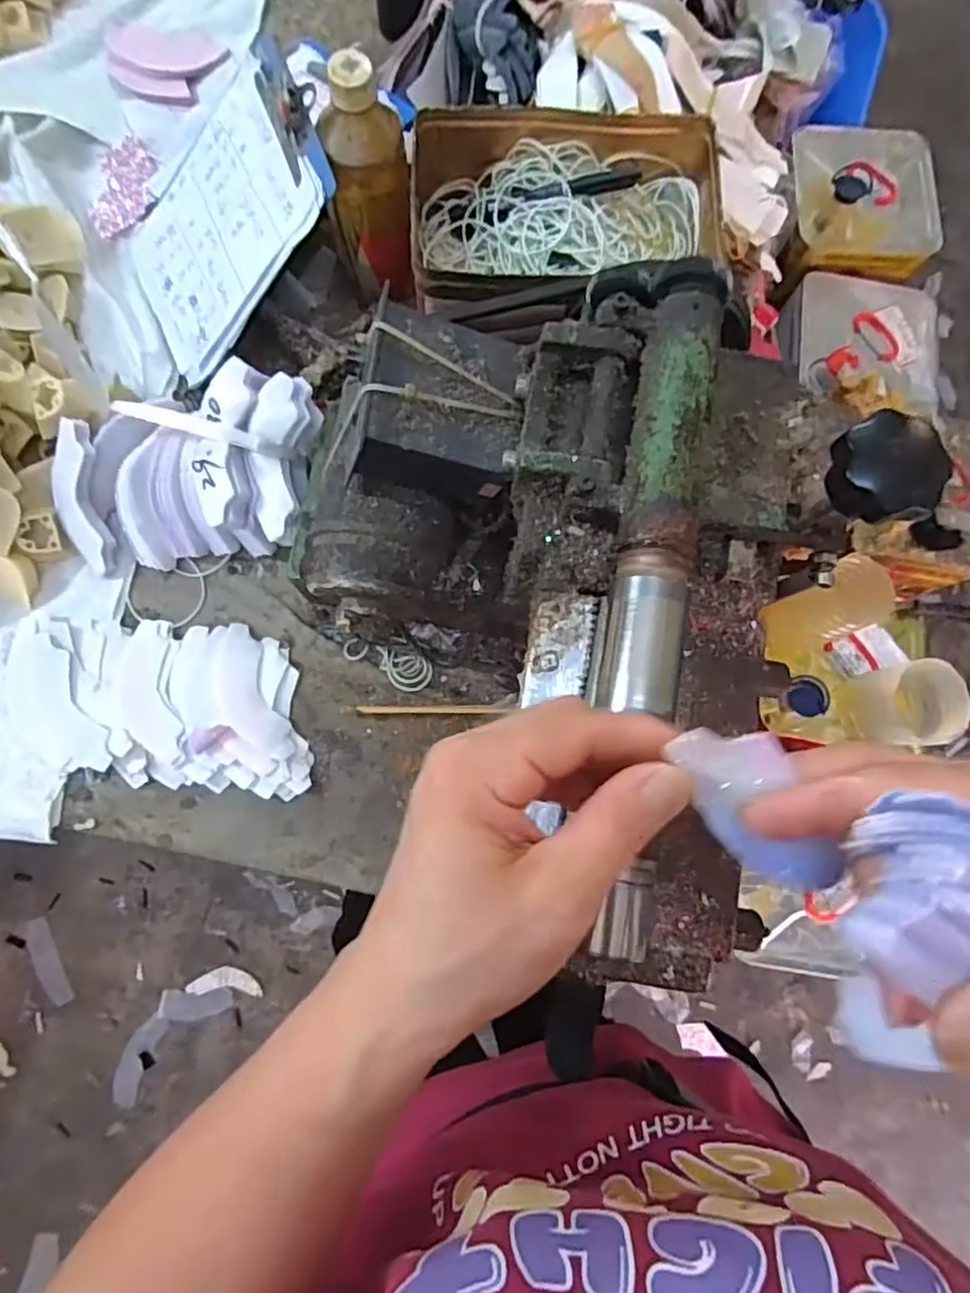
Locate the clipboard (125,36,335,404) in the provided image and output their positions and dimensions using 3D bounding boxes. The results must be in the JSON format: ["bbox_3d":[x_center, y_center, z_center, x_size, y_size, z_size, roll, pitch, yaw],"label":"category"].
[{"bbox_3d":[-0.214,-0.340,0.515,0.221,0.014,0.150,-31,82,32],"label":"clipboard"}]

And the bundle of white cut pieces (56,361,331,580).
[{"bbox_3d":[-0.237,-0.135,0.501,0.218,0.088,0.123,-4,81,-4],"label":"bundle of white cut pieces"}]

